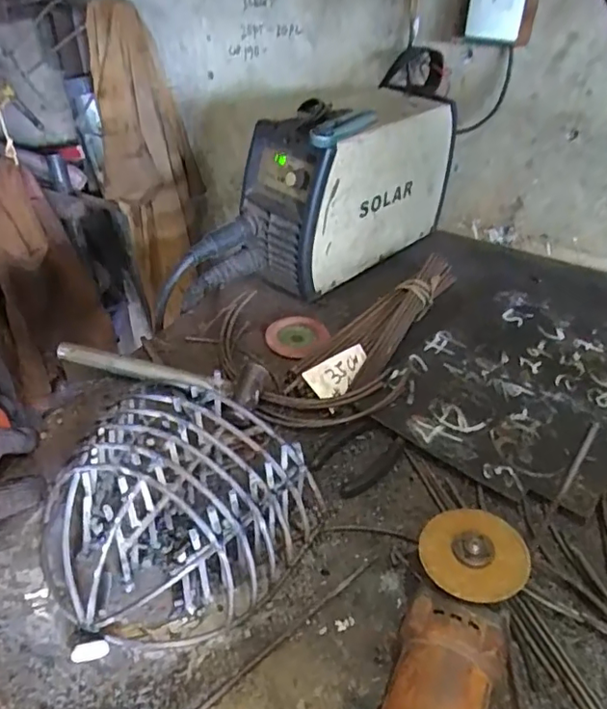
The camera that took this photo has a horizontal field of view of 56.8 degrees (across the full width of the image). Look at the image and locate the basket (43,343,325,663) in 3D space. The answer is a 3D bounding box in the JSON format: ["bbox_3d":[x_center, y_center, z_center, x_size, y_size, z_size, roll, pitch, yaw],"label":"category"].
[{"bbox_3d":[-0.114,0.121,0.474,0.196,0.104,0.215,27,46,29],"label":"basket"}]

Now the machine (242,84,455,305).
[{"bbox_3d":[0.066,-0.259,0.843,0.142,0.231,0.336,31,48,32],"label":"machine"}]

